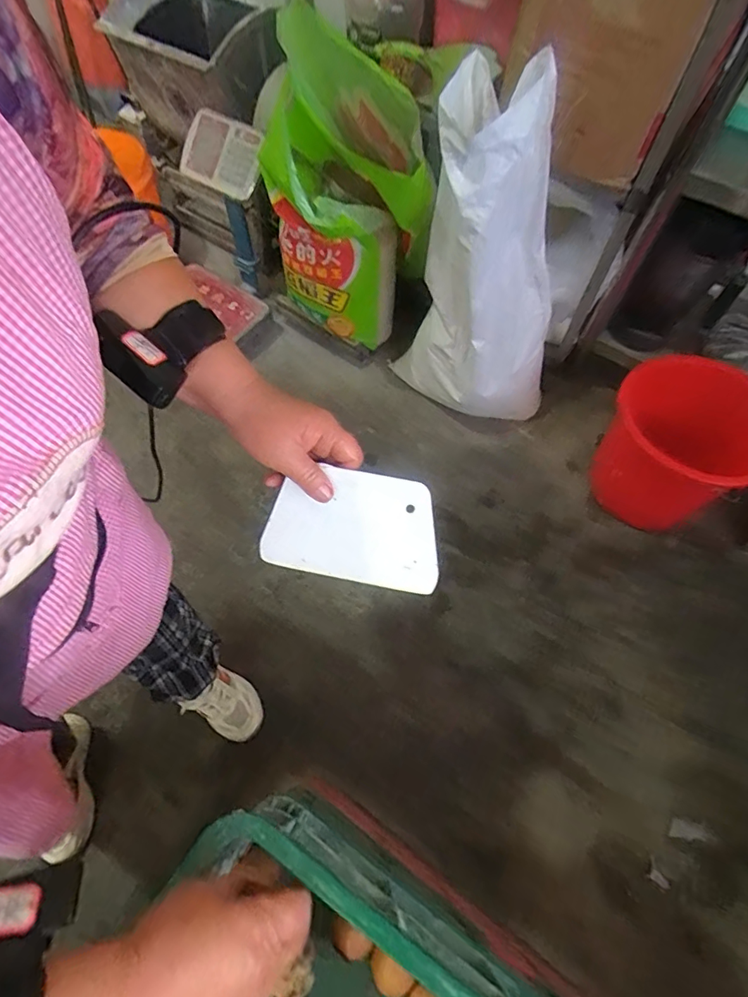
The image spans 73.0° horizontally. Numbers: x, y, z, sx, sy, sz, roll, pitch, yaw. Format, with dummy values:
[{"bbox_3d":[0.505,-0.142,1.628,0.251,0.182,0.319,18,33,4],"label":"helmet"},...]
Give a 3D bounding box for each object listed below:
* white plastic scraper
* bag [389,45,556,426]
[{"bbox_3d":[-0.018,0.024,0.423,0.146,0.007,0.096,10,107,7],"label":"white plastic scraper"},{"bbox_3d":[0.224,-0.441,1.103,0.390,0.708,0.196,27,65,13],"label":"bag"}]

